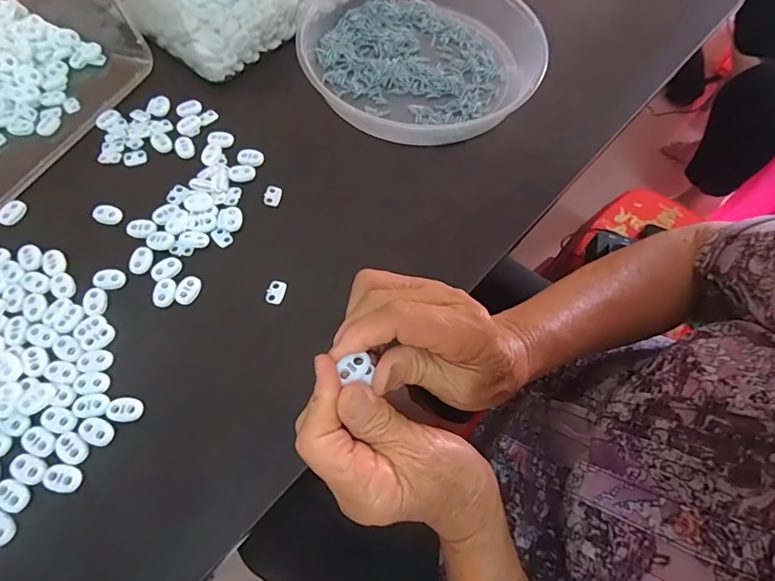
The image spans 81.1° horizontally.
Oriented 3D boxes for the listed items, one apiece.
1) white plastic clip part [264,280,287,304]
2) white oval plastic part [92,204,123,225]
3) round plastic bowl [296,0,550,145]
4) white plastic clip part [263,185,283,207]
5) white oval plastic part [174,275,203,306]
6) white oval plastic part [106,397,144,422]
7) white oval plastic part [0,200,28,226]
[{"bbox_3d":[-0.086,0.001,0.349,0.014,0.004,0.019,12,64,2],"label":"white plastic clip part"},{"bbox_3d":[-0.229,-0.062,0.369,0.023,0.004,0.015,12,64,3],"label":"white oval plastic part"},{"bbox_3d":[0.034,-0.237,0.449,0.225,0.039,0.223,1,64,-3],"label":"round plastic bowl"},{"bbox_3d":[-0.098,-0.081,0.387,0.013,0.005,0.019,12,64,2],"label":"white plastic clip part"},{"bbox_3d":[-0.151,-0.001,0.342,0.016,0.004,0.023,18,65,5],"label":"white oval plastic part"},{"bbox_3d":[-0.176,0.079,0.301,0.023,0.004,0.016,2,64,-2],"label":"white oval plastic part"},{"bbox_3d":[-0.304,-0.063,0.365,0.017,0.004,0.023,18,64,5],"label":"white oval plastic part"}]

